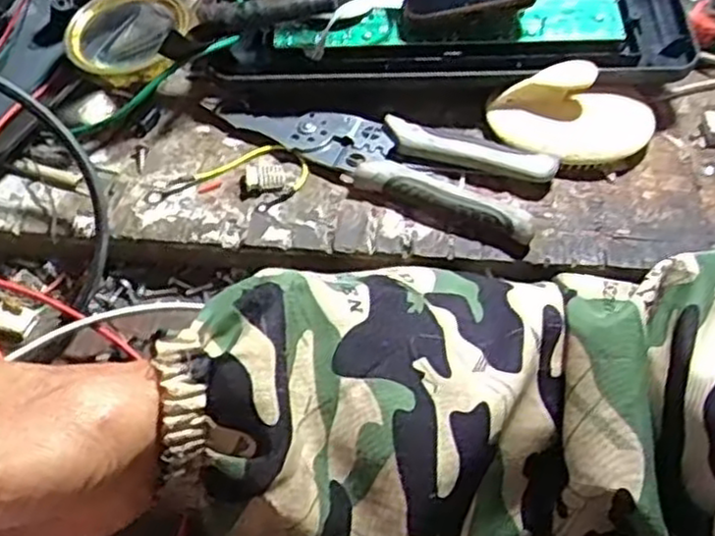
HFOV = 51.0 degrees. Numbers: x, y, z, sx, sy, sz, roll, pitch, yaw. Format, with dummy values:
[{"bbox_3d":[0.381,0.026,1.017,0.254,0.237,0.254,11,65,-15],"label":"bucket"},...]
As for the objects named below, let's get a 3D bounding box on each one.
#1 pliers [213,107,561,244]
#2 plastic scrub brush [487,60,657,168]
[{"bbox_3d":[0.014,-0.067,0.426,0.187,0.013,0.056,20,57,11],"label":"pliers"},{"bbox_3d":[0.129,-0.088,0.427,0.091,0.035,0.049,-7,56,-7],"label":"plastic scrub brush"}]

